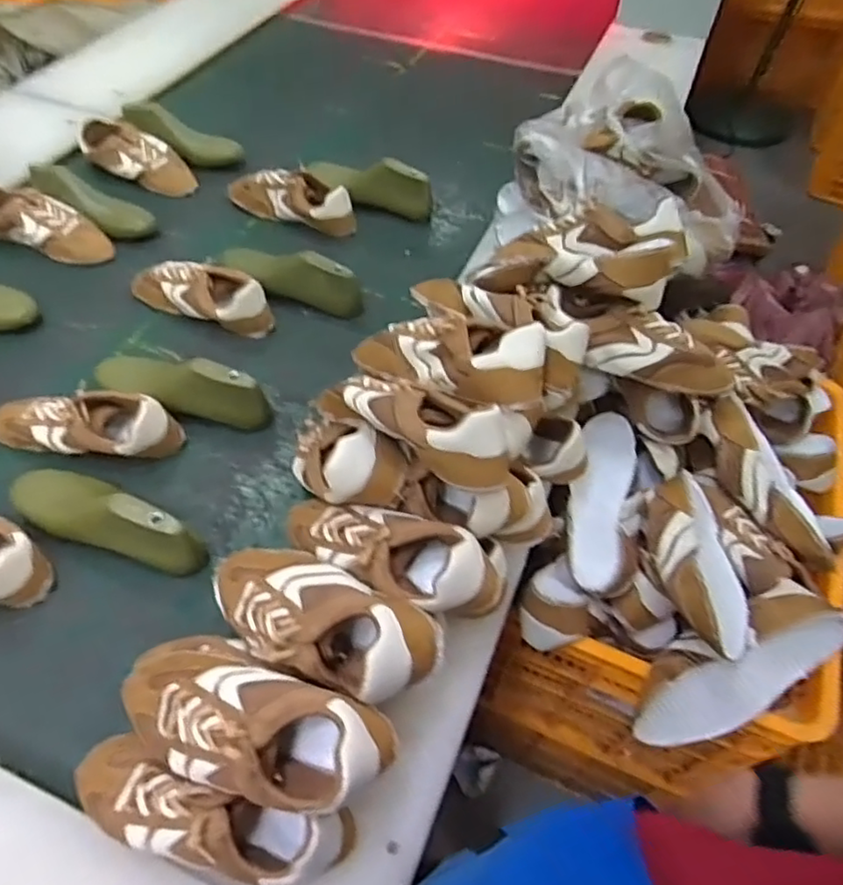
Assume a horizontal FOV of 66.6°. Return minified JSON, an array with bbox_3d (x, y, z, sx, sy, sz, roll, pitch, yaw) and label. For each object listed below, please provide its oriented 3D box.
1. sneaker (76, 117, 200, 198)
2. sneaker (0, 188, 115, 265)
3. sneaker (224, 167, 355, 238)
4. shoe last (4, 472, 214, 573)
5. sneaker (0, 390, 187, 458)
[{"bbox_3d":[-0.535,-0.547,1.228,0.248,0.069,0.090,26,56,15],"label":"sneaker"},{"bbox_3d":[-0.643,-0.368,1.087,0.236,0.085,0.079,22,55,13],"label":"sneaker"},{"bbox_3d":[-0.236,-0.447,1.165,0.251,0.072,0.079,21,55,13],"label":"sneaker"},{"bbox_3d":[-0.370,0.082,0.742,0.252,0.087,0.073,21,55,13],"label":"shoe last"},{"bbox_3d":[-0.443,-0.022,0.832,0.249,0.075,0.083,3,53,-1],"label":"sneaker"}]

